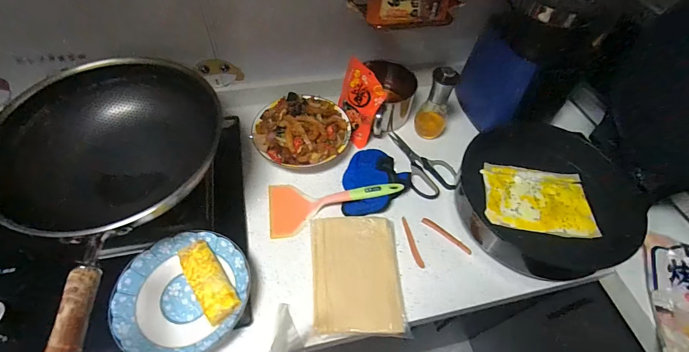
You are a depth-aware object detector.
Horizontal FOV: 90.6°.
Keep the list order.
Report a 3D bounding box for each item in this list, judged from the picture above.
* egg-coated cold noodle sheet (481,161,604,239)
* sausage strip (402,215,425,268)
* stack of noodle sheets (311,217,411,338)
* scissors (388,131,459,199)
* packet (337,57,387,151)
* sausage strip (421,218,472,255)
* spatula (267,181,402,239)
[{"bbox_3d":[0.349,0.040,0.619,0.179,0.011,0.137,8,53,5],"label":"egg-coated cold noodle sheet"},{"bbox_3d":[0.119,0.118,0.608,0.013,0.006,0.096,-11,54,-12],"label":"sausage strip"},{"bbox_3d":[0.021,0.158,0.561,0.143,0.022,0.190,-1,53,-4],"label":"stack of noodle sheets"},{"bbox_3d":[0.169,-0.032,0.713,0.098,0.019,0.181,-8,51,-10],"label":"scissors"},{"bbox_3d":[0.027,-0.147,0.704,0.101,0.151,0.013,38,37,24],"label":"packet"},{"bbox_3d":[0.185,0.108,0.619,0.100,0.004,0.016,37,59,22],"label":"sausage strip"},{"bbox_3d":[-0.016,0.043,0.630,0.246,0.040,0.103,-6,53,-9],"label":"spatula"}]

